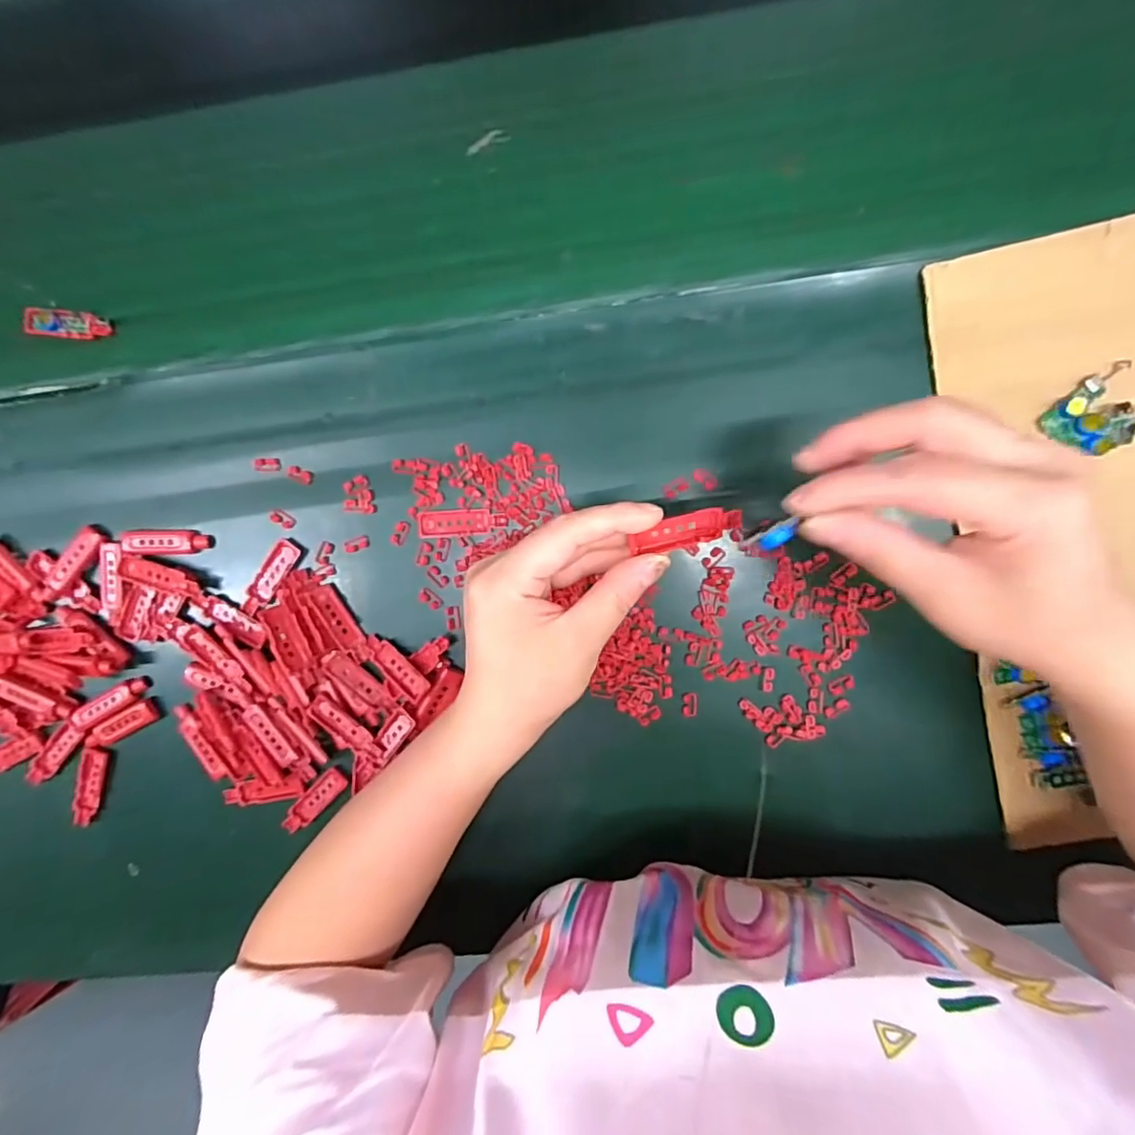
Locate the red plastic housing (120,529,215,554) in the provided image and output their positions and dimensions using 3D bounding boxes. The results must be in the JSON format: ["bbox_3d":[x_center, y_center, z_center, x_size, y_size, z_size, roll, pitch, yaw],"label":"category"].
[{"bbox_3d":[-0.256,-0.016,0.359,0.059,0.005,0.015,0,95,4],"label":"red plastic housing"}]

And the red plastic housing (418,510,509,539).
[{"bbox_3d":[-0.065,-0.028,0.350,0.055,0.004,0.016,-3,94,5],"label":"red plastic housing"}]

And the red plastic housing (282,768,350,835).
[{"bbox_3d":[-0.166,0.153,0.370,0.015,0.007,0.051,45,96,0],"label":"red plastic housing"}]

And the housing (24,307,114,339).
[{"bbox_3d":[-0.318,-0.155,0.358,0.046,0.007,0.018,2,94,-11],"label":"housing"}]

